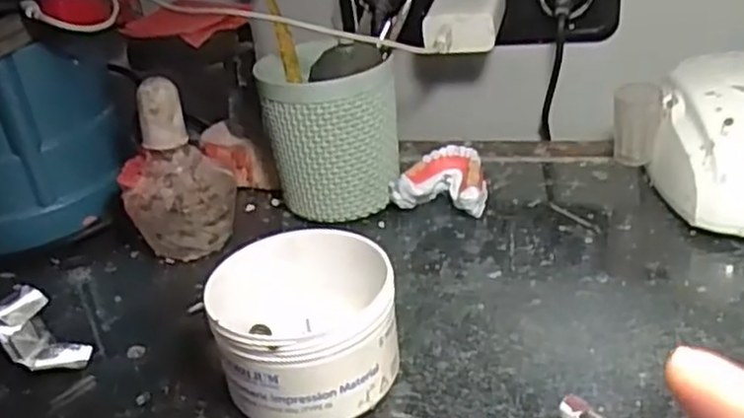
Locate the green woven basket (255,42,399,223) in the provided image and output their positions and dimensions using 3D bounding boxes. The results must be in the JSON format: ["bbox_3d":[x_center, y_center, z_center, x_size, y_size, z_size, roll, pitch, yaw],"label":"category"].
[{"bbox_3d":[-0.028,-0.054,0.537,0.092,0.112,0.085,-8,29,-1],"label":"green woven basket"}]

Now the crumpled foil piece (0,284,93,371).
[{"bbox_3d":[-0.192,0.072,0.428,0.033,0.028,0.066,-29,36,-34],"label":"crumpled foil piece"}]

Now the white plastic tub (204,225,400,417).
[{"bbox_3d":[-0.032,0.059,0.381,0.090,0.062,0.094,-5,29,3],"label":"white plastic tub"}]

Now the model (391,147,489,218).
[{"bbox_3d":[0.052,-0.018,0.531,0.063,0.035,0.050,6,32,22],"label":"model"}]

